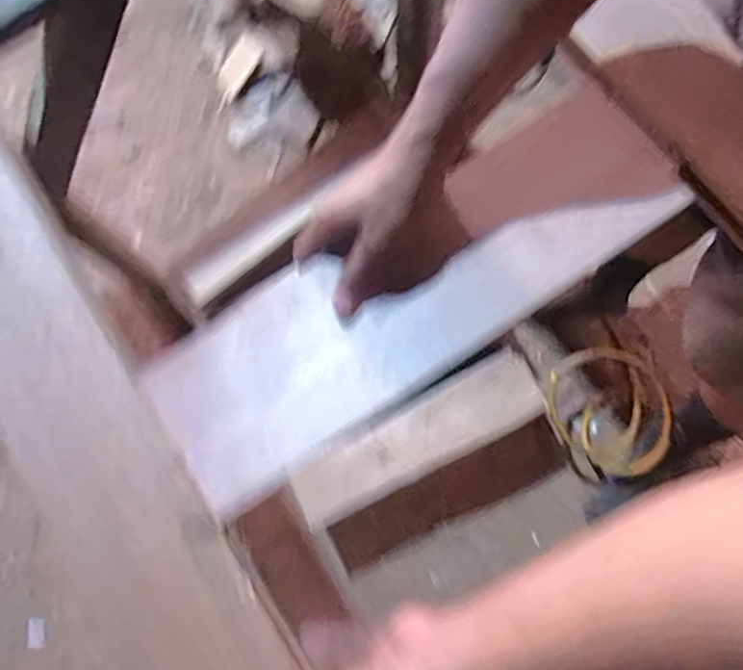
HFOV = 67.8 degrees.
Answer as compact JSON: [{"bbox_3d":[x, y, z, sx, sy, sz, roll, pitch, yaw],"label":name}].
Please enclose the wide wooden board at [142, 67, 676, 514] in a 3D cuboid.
[{"bbox_3d":[0.034,-0.041,0.459,0.453,0.027,0.140,-34,74,-1],"label":"wide wooden board"}]

